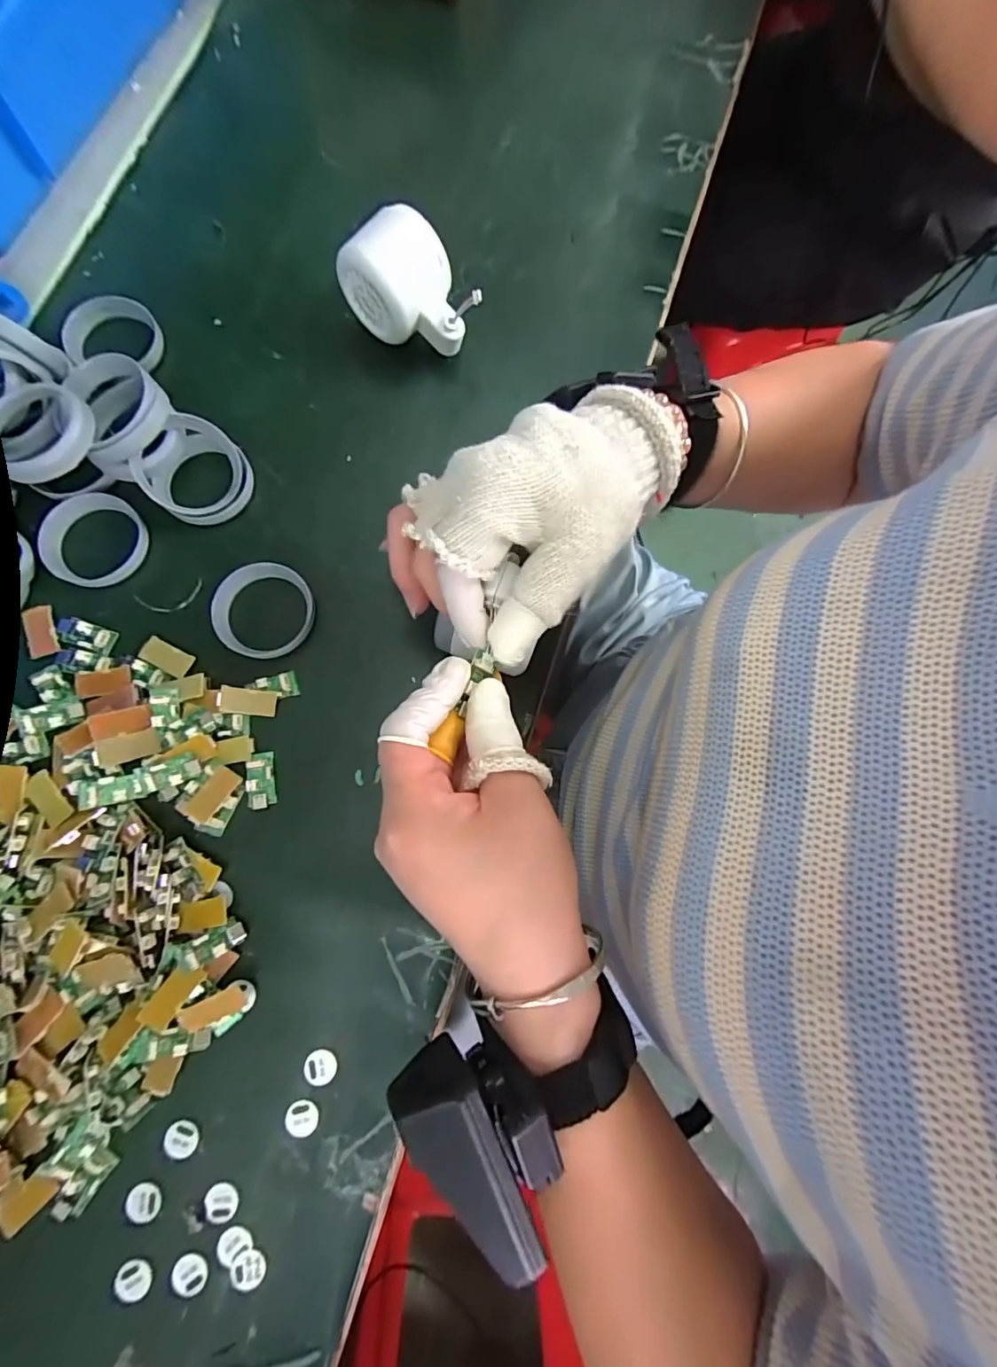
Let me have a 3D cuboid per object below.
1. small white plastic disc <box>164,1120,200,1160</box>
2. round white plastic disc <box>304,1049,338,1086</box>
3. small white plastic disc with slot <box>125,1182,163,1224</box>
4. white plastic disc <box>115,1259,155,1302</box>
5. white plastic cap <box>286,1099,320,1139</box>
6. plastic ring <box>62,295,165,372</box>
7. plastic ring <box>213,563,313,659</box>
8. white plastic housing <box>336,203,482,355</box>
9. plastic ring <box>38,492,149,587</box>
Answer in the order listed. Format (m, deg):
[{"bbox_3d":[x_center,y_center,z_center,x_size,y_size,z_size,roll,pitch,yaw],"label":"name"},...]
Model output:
[{"bbox_3d":[-0.169,0.242,0.266,0.017,0.004,0.017,0,80,-1],"label":"small white plastic disc"},{"bbox_3d":[-0.097,0.210,0.273,0.017,0.004,0.017,0,80,-1],"label":"round white plastic disc"},{"bbox_3d":[-0.185,0.271,0.261,0.018,0.004,0.015,38,81,5],"label":"small white plastic disc with slot"},{"bbox_3d":[-0.184,0.302,0.253,0.017,0.004,0.017,0,80,-1],"label":"white plastic disc"},{"bbox_3d":[-0.105,0.232,0.269,0.016,0.004,0.016,0,80,-1],"label":"white plastic cap"},{"bbox_3d":[-0.261,-0.241,0.342,0.059,0.013,0.059,0,80,-1],"label":"plastic ring"},{"bbox_3d":[-0.145,-0.045,0.311,0.057,0.012,0.058,0,80,-1],"label":"plastic ring"},{"bbox_3d":[-0.053,-0.254,0.329,0.083,0.058,0.048,29,81,4],"label":"white plastic housing"},{"bbox_3d":[-0.256,-0.091,0.317,0.062,0.007,0.059,0,80,-1],"label":"plastic ring"}]

